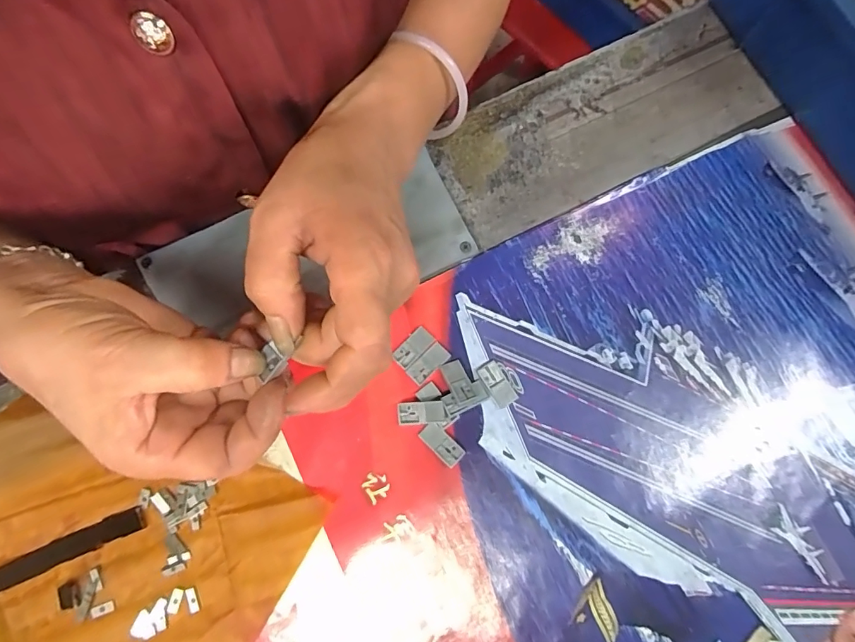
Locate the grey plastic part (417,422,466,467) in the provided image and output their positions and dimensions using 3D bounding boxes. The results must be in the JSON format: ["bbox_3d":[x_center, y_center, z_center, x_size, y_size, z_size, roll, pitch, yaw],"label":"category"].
[{"bbox_3d":[0.008,0.074,0.278,0.027,0.004,0.014,42,80,9],"label":"grey plastic part"}]

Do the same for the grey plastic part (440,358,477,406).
[{"bbox_3d":[0.018,0.037,0.283,0.014,0.004,0.027,-22,65,-6],"label":"grey plastic part"}]

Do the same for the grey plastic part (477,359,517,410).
[{"bbox_3d":[0.043,0.039,0.287,0.014,0.004,0.028,-29,78,-7],"label":"grey plastic part"}]

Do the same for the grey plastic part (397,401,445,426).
[{"bbox_3d":[-0.004,0.055,0.280,0.028,0.005,0.013,-7,76,11],"label":"grey plastic part"}]

